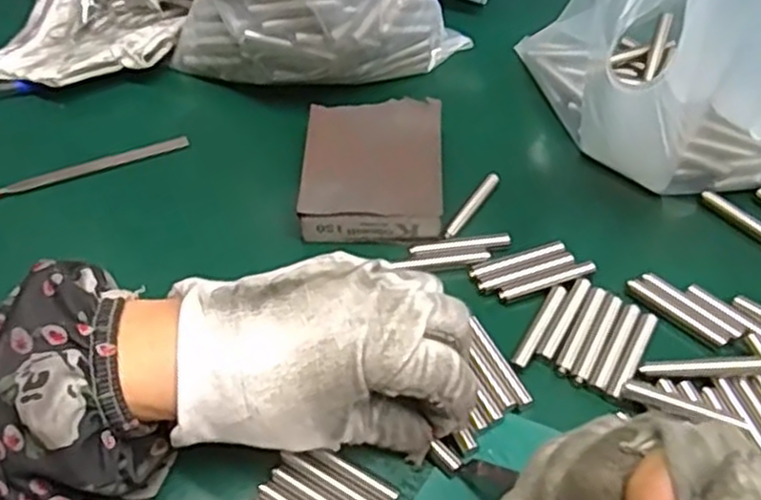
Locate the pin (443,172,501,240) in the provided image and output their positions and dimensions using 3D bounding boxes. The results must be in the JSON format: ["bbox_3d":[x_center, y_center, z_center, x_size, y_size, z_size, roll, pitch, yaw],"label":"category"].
[{"bbox_3d":[0.046,-0.022,0.380,0.006,0.007,0.049,30,59,21],"label":"pin"}]

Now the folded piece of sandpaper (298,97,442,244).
[{"bbox_3d":[-0.004,-0.042,0.380,0.067,0.023,0.083,1,53,2],"label":"folded piece of sandpaper"}]

